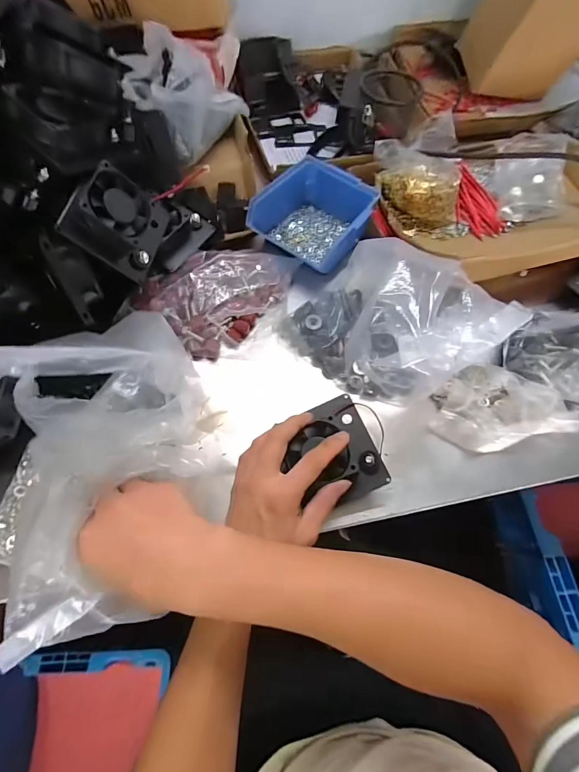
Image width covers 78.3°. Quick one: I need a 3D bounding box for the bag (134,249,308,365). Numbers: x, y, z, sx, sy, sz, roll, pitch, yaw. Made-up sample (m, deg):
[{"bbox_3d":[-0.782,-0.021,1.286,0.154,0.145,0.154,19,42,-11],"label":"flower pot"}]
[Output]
[{"bbox_3d":[-0.091,-0.117,0.435,0.153,0.045,0.170,26,67,9],"label":"bag"}]

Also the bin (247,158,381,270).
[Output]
[{"bbox_3d":[0.035,-0.225,0.475,0.130,0.061,0.137,35,69,13],"label":"bin"}]

